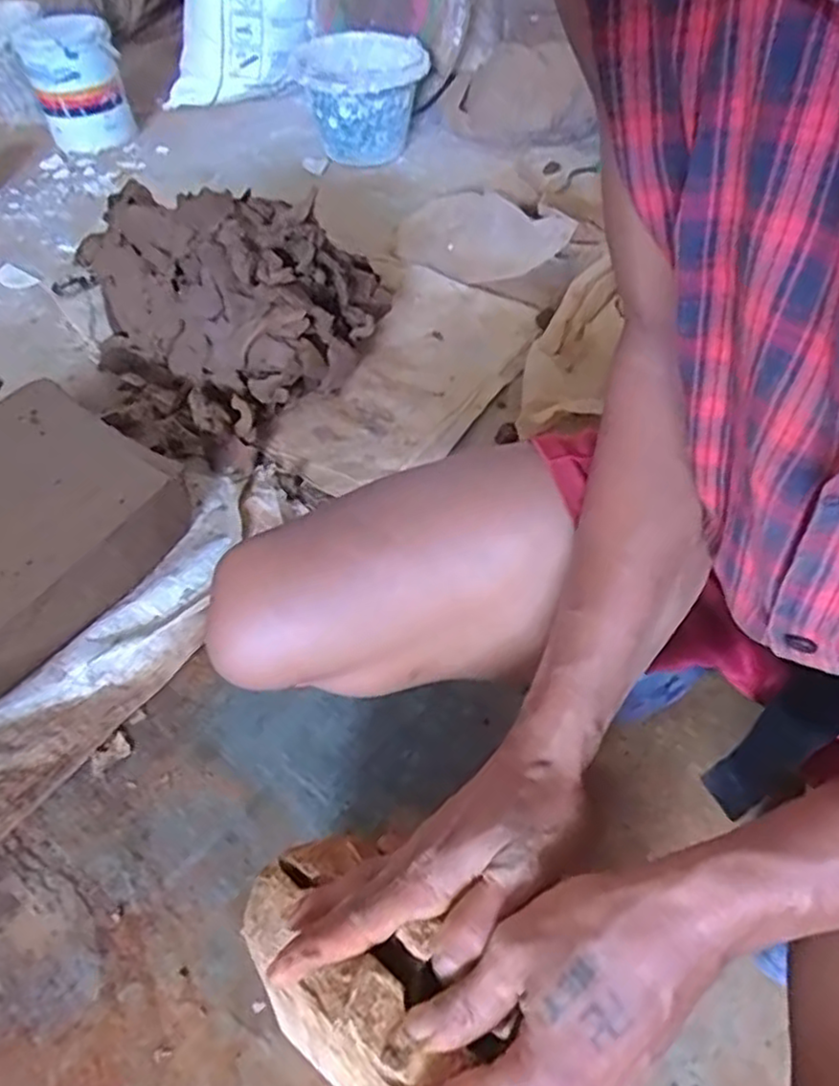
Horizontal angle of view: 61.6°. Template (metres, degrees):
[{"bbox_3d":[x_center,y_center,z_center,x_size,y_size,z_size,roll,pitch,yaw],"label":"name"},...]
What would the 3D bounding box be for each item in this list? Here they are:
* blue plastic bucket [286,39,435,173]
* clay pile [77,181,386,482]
[{"bbox_3d":[-0.112,-0.854,1.375,0.245,0.171,0.240,0,52,0],"label":"blue plastic bucket"},{"bbox_3d":[-0.270,-0.314,0.920,0.317,0.214,0.353,30,57,22],"label":"clay pile"}]

